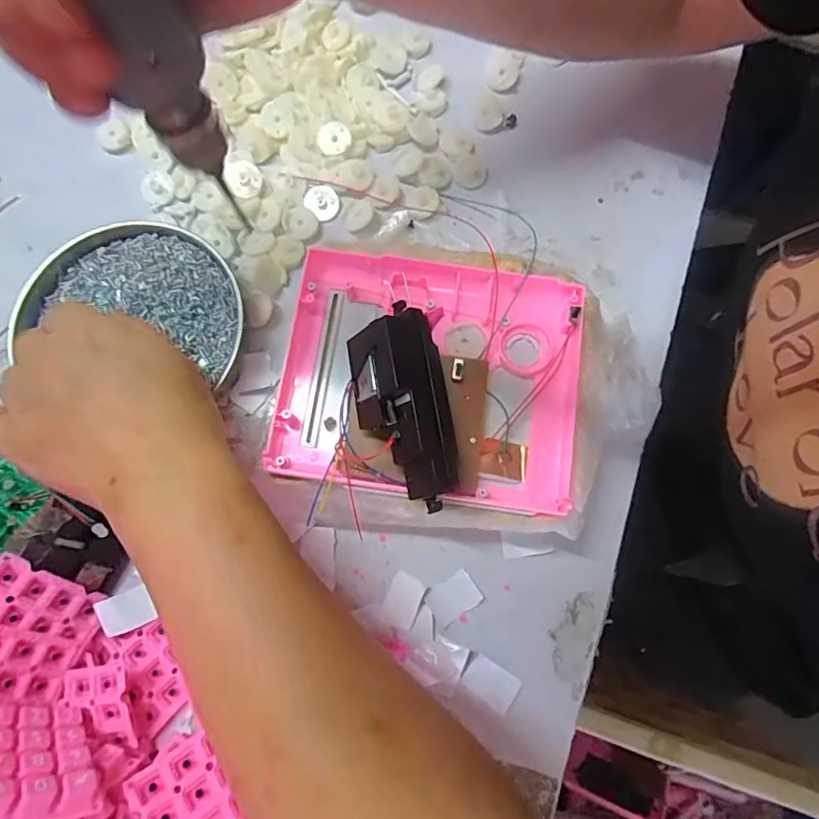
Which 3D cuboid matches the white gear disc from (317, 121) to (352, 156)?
[{"bbox_3d":[-0.052,-0.187,0.358,0.023,0.008,0.020,-8,78,-3],"label":"white gear disc"}]

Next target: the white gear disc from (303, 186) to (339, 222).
[{"bbox_3d":[-0.060,-0.141,0.352,0.025,0.007,0.020,46,103,6],"label":"white gear disc"}]

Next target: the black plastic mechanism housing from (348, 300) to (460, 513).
[{"bbox_3d":[-0.003,0.001,0.275,0.045,0.036,0.100,-11,78,-4],"label":"black plastic mechanism housing"}]

